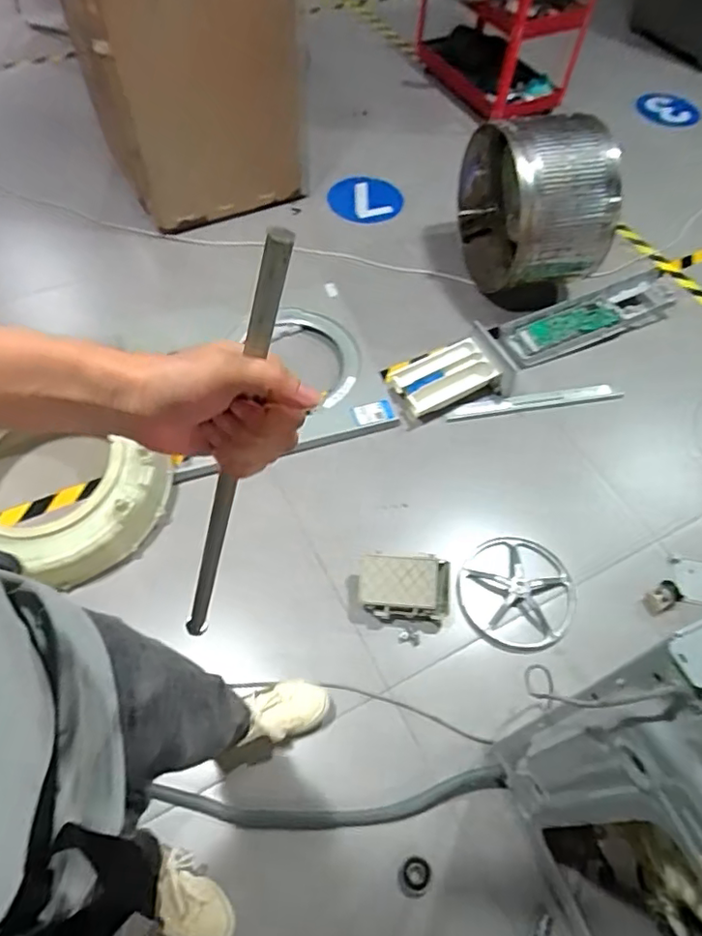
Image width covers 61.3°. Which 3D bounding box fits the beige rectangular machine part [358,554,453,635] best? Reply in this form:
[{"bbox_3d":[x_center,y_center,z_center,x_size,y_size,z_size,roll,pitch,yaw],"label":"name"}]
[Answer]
[{"bbox_3d":[0.121,0.284,1.368,0.204,0.092,0.141,8,58,3],"label":"beige rectangular machine part"}]

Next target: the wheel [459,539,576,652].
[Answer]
[{"bbox_3d":[0.390,0.293,1.407,0.264,0.051,0.278,1,58,-1],"label":"wheel"}]

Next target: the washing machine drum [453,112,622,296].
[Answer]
[{"bbox_3d":[0.533,-0.761,1.719,0.315,0.419,0.405,-15,60,-11],"label":"washing machine drum"}]

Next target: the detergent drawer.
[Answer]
[{"bbox_3d":[0.273,-0.272,1.691,0.340,0.083,0.219,-18,60,-13],"label":"detergent drawer"}]

